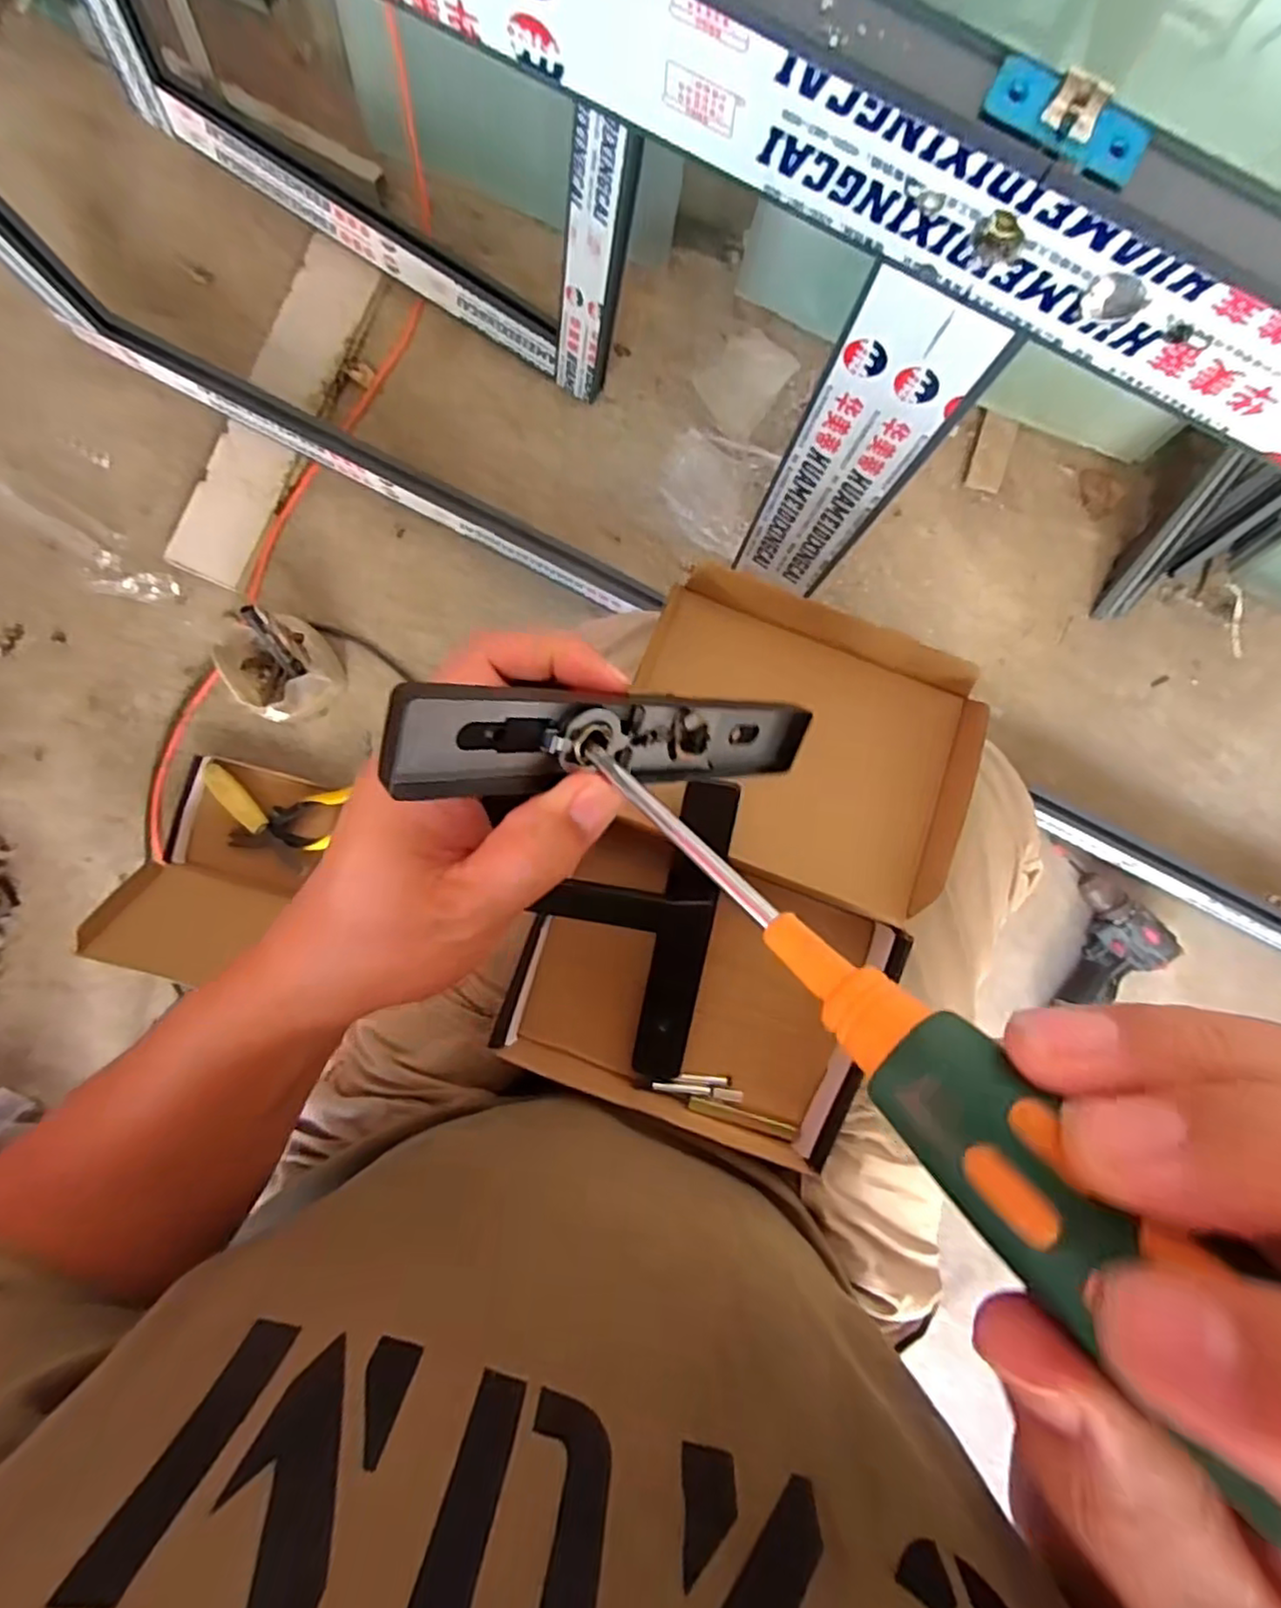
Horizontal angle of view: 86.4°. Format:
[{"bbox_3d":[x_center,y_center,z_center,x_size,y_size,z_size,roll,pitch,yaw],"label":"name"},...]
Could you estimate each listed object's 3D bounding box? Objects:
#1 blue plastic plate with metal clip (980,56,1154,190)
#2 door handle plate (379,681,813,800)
[{"bbox_3d":[0.149,-0.238,0.235,0.057,0.012,0.024,23,87,-1],"label":"blue plastic plate with metal clip"},{"bbox_3d":[-0.001,-0.023,0.238,0.178,0.023,0.029,-5,88,-43],"label":"door handle plate"}]

